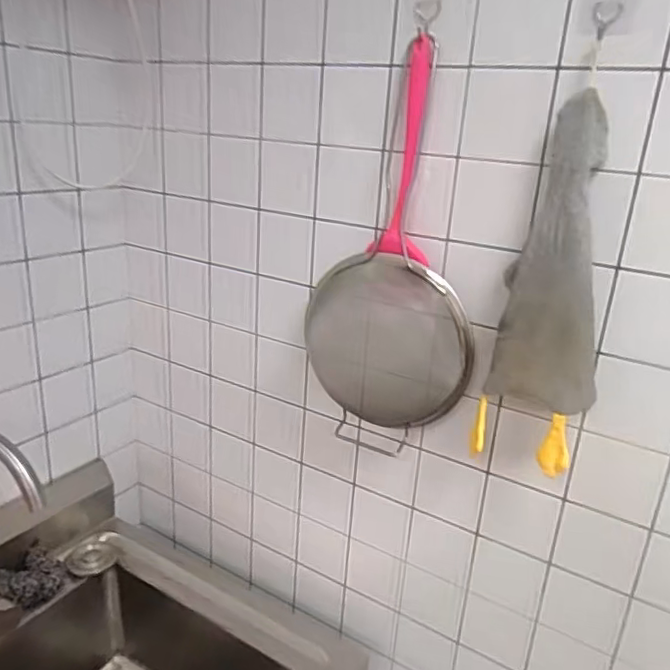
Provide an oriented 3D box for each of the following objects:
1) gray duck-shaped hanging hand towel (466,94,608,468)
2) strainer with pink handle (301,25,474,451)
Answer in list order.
[{"bbox_3d":[0.243,-0.050,0.651,0.110,0.375,0.075,13,21,23],"label":"gray duck-shaped hanging hand towel"},{"bbox_3d":[0.079,-0.078,0.782,0.228,0.522,0.052,13,22,23],"label":"strainer with pink handle"}]

